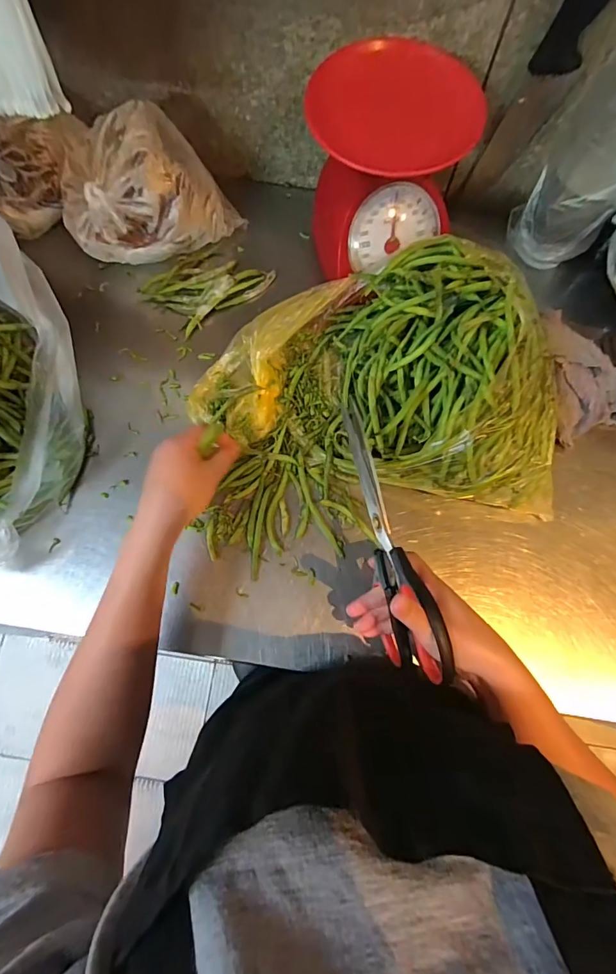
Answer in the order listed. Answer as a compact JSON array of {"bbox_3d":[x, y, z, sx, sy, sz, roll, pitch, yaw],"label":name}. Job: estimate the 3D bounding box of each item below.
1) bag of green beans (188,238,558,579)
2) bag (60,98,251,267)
[{"bbox_3d":[0.052,-0.091,0.413,0.333,0.138,0.267,-11,75,-4],"label":"bag of green beans"},{"bbox_3d":[-0.179,-0.329,0.480,0.184,0.121,0.106,-27,76,-9],"label":"bag"}]

